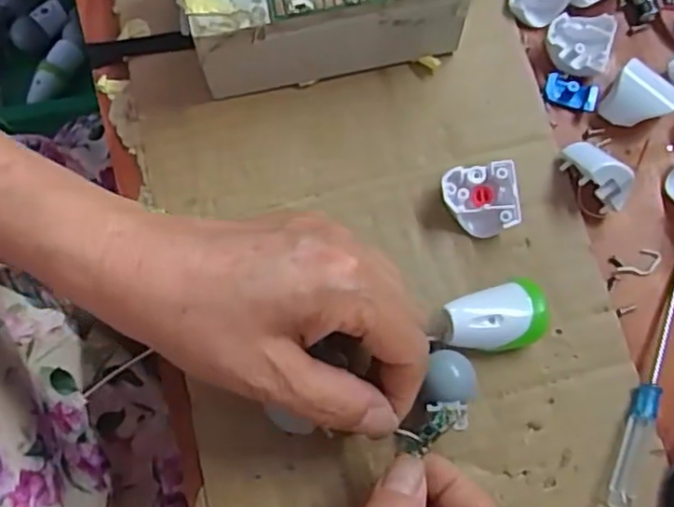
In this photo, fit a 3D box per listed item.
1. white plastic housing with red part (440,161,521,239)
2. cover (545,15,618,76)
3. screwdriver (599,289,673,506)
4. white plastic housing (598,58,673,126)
[{"bbox_3d":[0.065,-0.024,0.315,0.033,0.018,0.030,-3,75,-2],"label":"white plastic housing with red part"},{"bbox_3d":[0.121,-0.107,0.341,0.032,0.013,0.032,17,75,3],"label":"cover"},{"bbox_3d":[0.139,0.052,0.298,0.011,0.011,0.124,23,76,5],"label":"screwdriver"},{"bbox_3d":[0.147,-0.073,0.334,0.030,0.021,0.028,0,75,-2],"label":"white plastic housing"}]

